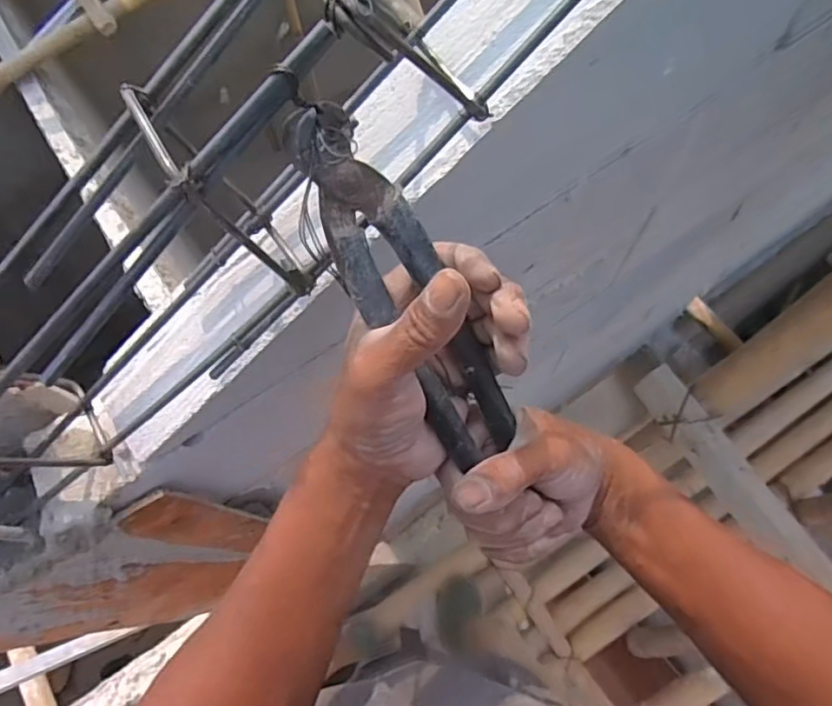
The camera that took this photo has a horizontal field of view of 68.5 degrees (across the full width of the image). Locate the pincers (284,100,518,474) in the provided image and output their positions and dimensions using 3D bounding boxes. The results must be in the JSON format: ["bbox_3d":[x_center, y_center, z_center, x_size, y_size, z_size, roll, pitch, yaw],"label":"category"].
[{"bbox_3d":[-0.001,-0.021,0.301,0.047,0.205,0.022,-38,31,-10],"label":"pincers"}]

